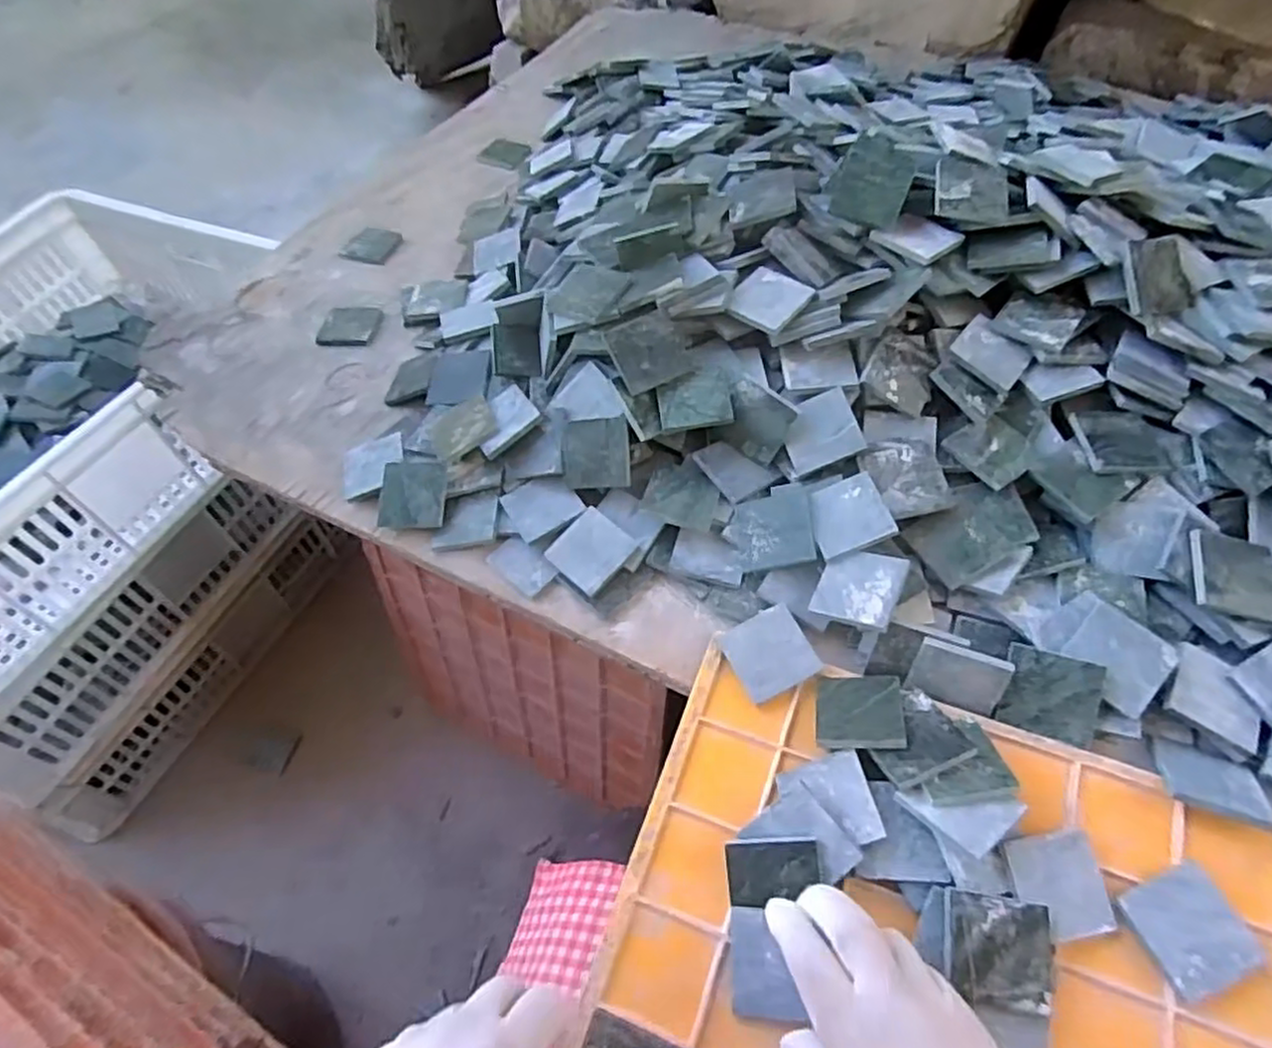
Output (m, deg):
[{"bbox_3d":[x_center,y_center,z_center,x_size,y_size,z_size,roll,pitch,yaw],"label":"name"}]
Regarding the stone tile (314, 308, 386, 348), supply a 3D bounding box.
[{"bbox_3d":[-0.265,-0.182,0.673,0.051,0.004,0.056,3,55,5],"label":"stone tile"}]

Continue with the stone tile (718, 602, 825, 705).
[{"bbox_3d":[0.083,0.079,0.447,0.048,0.005,0.048,-28,68,-2],"label":"stone tile"}]

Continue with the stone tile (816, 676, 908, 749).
[{"bbox_3d":[0.128,0.107,0.419,0.047,0.007,0.048,-7,37,18],"label":"stone tile"}]

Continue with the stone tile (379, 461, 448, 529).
[{"bbox_3d":[-0.163,-0.021,0.531,0.047,0.005,0.052,1,67,0],"label":"stone tile"}]

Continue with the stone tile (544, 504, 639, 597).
[{"bbox_3d":[-0.031,0.018,0.499,0.048,0.004,0.048,39,79,23],"label":"stone tile"}]

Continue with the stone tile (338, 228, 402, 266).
[{"bbox_3d":[-0.268,-0.283,0.735,0.046,0.008,0.050,13,57,11],"label":"stone tile"}]

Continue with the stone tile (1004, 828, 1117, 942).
[{"bbox_3d":[0.217,0.184,0.373,0.046,0.004,0.048,-4,63,-3],"label":"stone tile"}]

